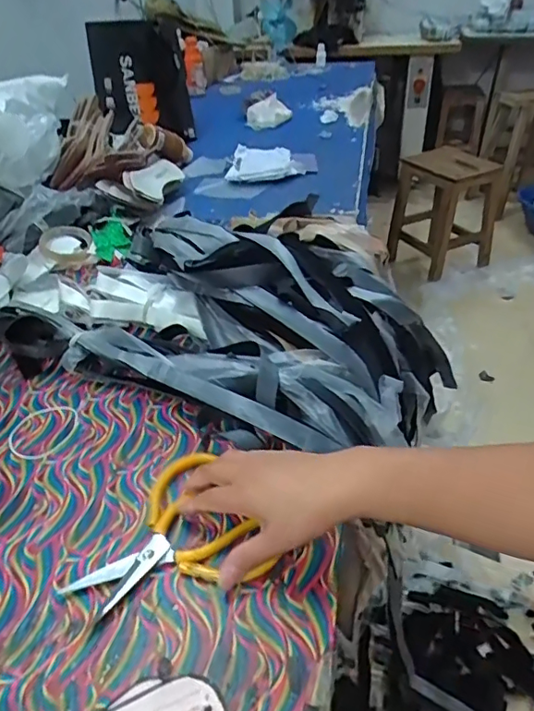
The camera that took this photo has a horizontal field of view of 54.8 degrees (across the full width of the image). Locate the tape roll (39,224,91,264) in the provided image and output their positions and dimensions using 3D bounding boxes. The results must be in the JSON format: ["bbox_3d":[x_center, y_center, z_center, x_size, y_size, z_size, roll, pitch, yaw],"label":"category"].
[{"bbox_3d":[-0.365,-0.200,0.931,0.083,0.016,0.096,4,53,-15],"label":"tape roll"}]

